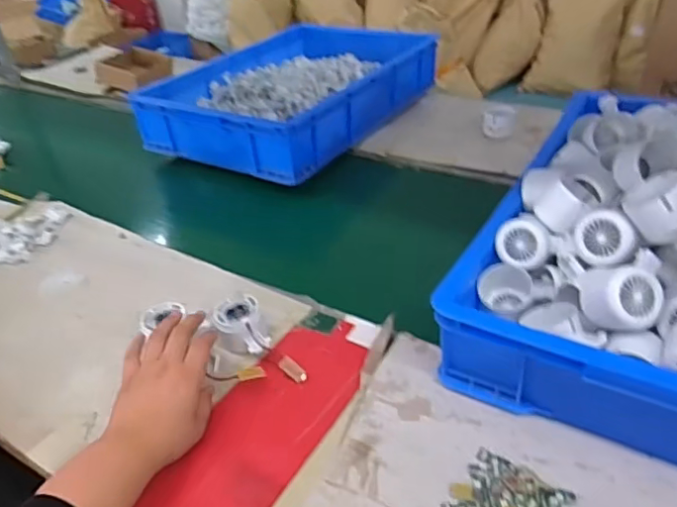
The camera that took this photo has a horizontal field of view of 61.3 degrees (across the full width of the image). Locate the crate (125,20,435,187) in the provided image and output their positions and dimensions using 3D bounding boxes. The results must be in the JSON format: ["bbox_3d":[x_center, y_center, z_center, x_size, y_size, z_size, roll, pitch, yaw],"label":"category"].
[{"bbox_3d":[-0.098,-0.375,1.304,0.445,0.122,0.623,17,42,27],"label":"crate"}]

